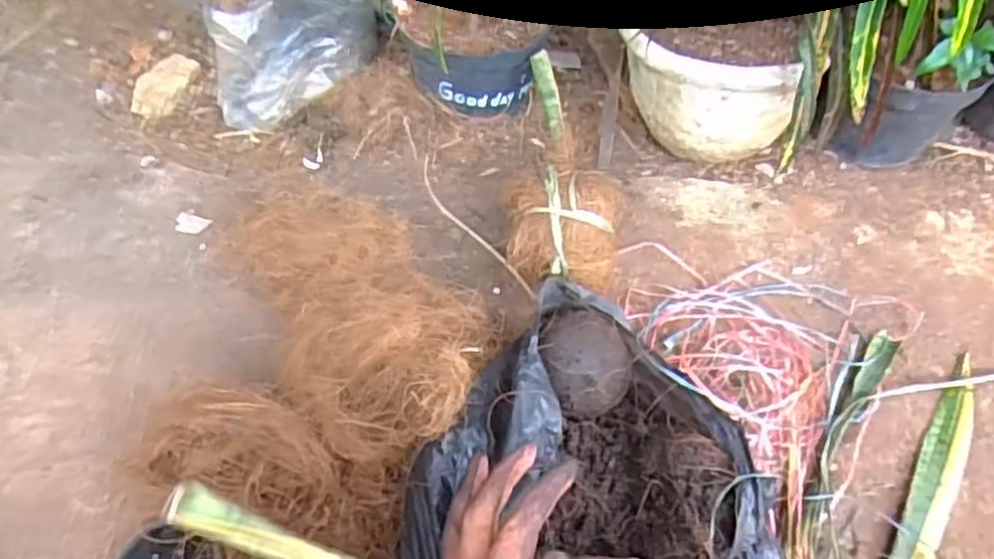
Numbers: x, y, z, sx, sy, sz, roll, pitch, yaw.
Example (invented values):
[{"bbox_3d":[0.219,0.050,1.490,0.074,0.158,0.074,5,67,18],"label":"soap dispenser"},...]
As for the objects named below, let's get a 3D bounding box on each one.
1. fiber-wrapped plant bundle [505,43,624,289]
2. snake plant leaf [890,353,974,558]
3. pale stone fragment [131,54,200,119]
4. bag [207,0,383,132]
[{"bbox_3d":[0.066,-0.101,0.742,0.103,0.103,0.246,1,54,0],"label":"fiber-wrapped plant bundle"},{"bbox_3d":[0.366,0.183,0.613,0.035,0.008,0.299,28,58,19],"label":"snake plant leaf"},{"bbox_3d":[-0.414,-0.240,0.901,0.063,0.021,0.094,17,55,12],"label":"pale stone fragment"},{"bbox_3d":[-0.237,-0.276,0.876,0.216,0.079,0.153,-20,56,-14],"label":"bag"}]

